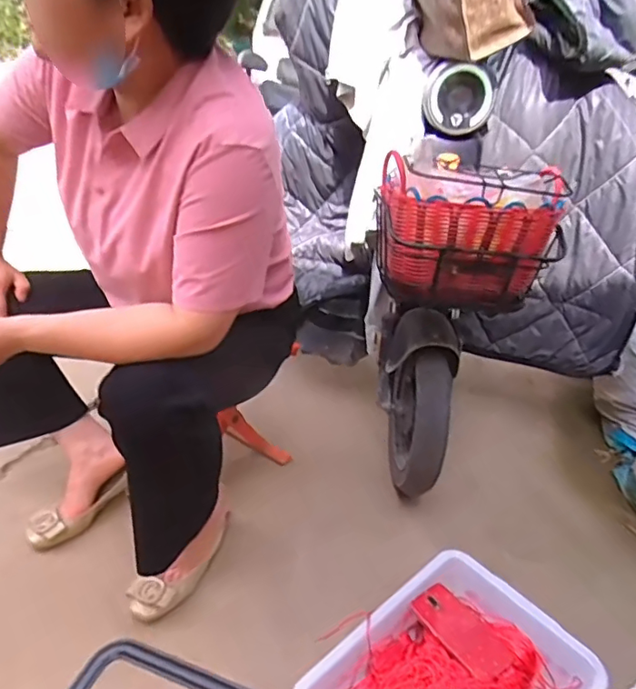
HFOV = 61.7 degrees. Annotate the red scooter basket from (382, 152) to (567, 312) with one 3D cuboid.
[{"bbox_3d":[0.256,-0.196,0.939,0.316,0.225,0.223,17,33,17],"label":"red scooter basket"}]

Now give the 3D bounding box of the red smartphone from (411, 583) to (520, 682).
[{"bbox_3d":[0.236,0.469,0.875,0.082,0.015,0.160,-17,35,-31],"label":"red smartphone"}]

